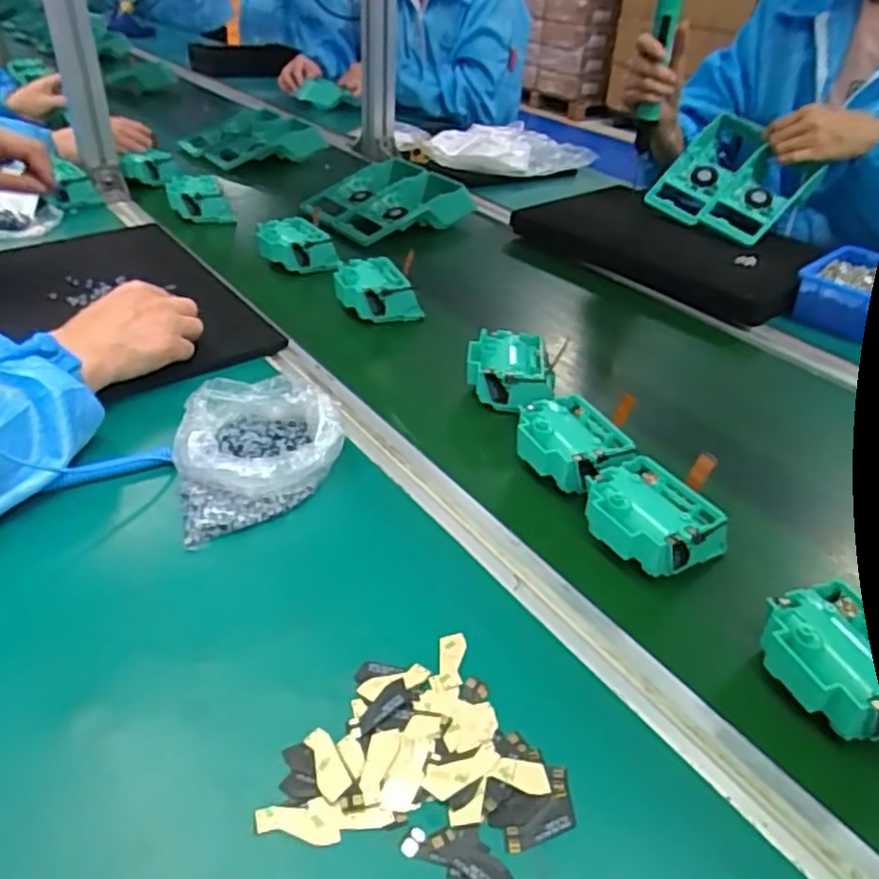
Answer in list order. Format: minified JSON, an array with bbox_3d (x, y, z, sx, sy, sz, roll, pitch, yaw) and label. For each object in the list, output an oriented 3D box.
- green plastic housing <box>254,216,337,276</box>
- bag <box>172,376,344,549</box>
[{"bbox_3d":[-0.166,-0.224,0.816,0.078,0.042,0.082,-21,41,-25],"label":"green plastic housing"},{"bbox_3d":[-0.126,0.004,0.492,0.111,0.046,0.125,-12,38,-15],"label":"bag"}]

